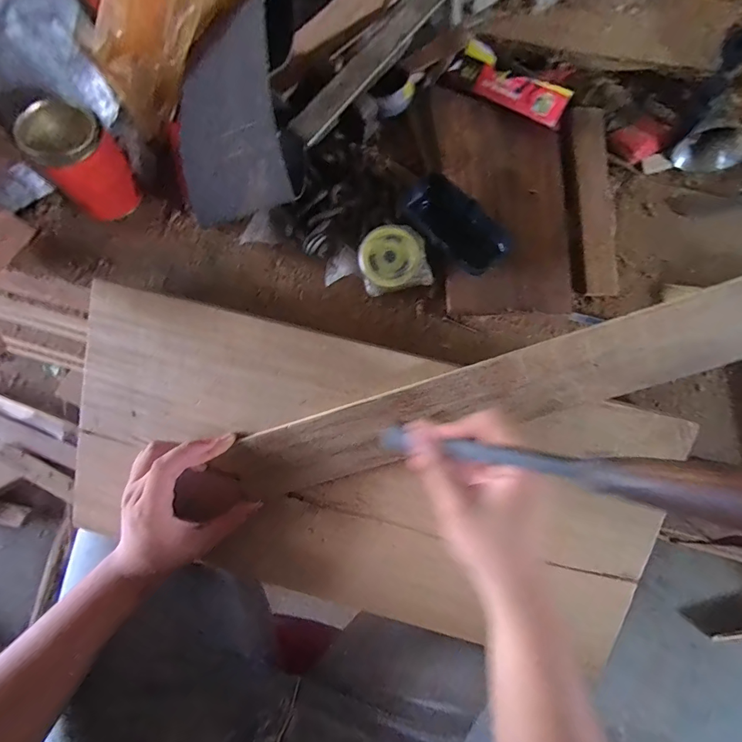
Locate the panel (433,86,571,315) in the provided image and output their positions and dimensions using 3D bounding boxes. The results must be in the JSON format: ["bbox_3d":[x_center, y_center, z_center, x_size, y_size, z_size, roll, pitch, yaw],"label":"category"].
[{"bbox_3d":[0.136,-0.182,0.413,0.120,0.024,0.254,0,74,-1],"label":"panel"}]

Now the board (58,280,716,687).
[{"bbox_3d":[-0.021,0.111,0.382,0.542,0.026,0.273,14,102,4],"label":"board"}]

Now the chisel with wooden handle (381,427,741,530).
[{"bbox_3d":[0.114,0.058,0.243,0.022,0.304,0.030,29,71,-36],"label":"chisel with wooden handle"}]

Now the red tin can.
[{"bbox_3d":[-0.289,-0.209,0.403,0.069,0.080,0.072,0,74,-1],"label":"red tin can"}]

